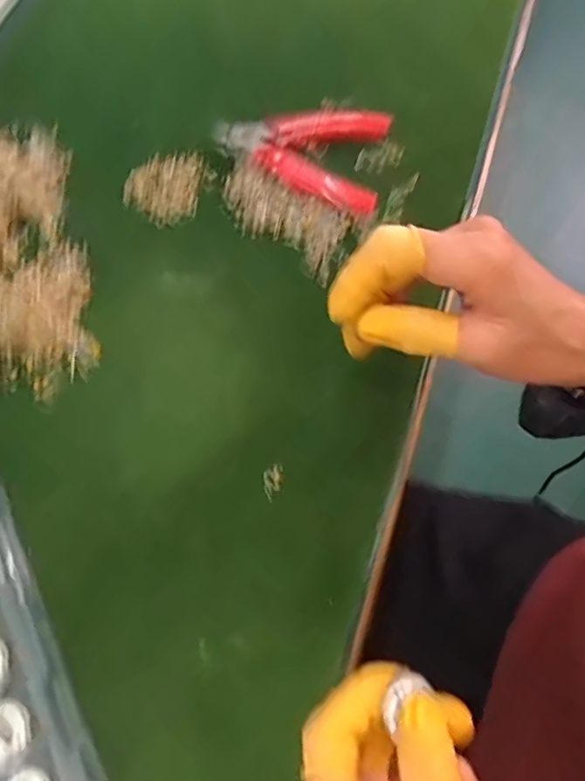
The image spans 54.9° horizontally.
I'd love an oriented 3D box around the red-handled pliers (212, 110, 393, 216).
[{"bbox_3d":[0.005,-0.170,0.395,0.117,0.015,0.076,13,68,5],"label":"red-handled pliers"}]

